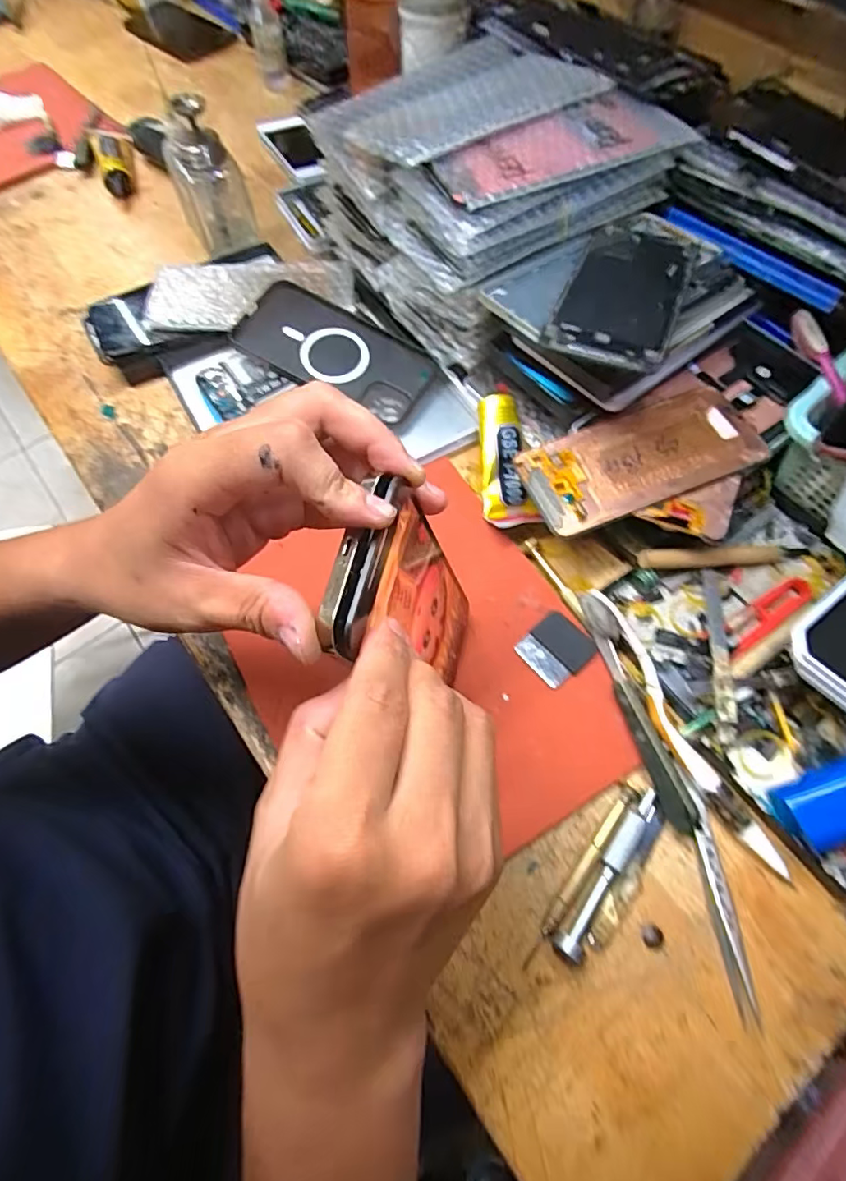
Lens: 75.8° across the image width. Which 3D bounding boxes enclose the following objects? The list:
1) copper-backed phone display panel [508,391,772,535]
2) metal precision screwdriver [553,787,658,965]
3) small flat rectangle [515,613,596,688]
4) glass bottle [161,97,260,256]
[{"bbox_3d":[0.146,-0.088,0.361,0.149,0.005,0.071,-20,66,-3],"label":"copper-backed phone display panel"},{"bbox_3d":[0.100,0.149,0.288,0.015,0.016,0.097,37,71,18],"label":"metal precision screwdriver"},{"bbox_3d":[0.085,0.037,0.347,0.042,0.004,0.038,-41,70,-16],"label":"small flat rectangle"},{"bbox_3d":[-0.198,-0.377,0.507,0.058,0.123,0.050,-23,66,-9],"label":"glass bottle"}]

